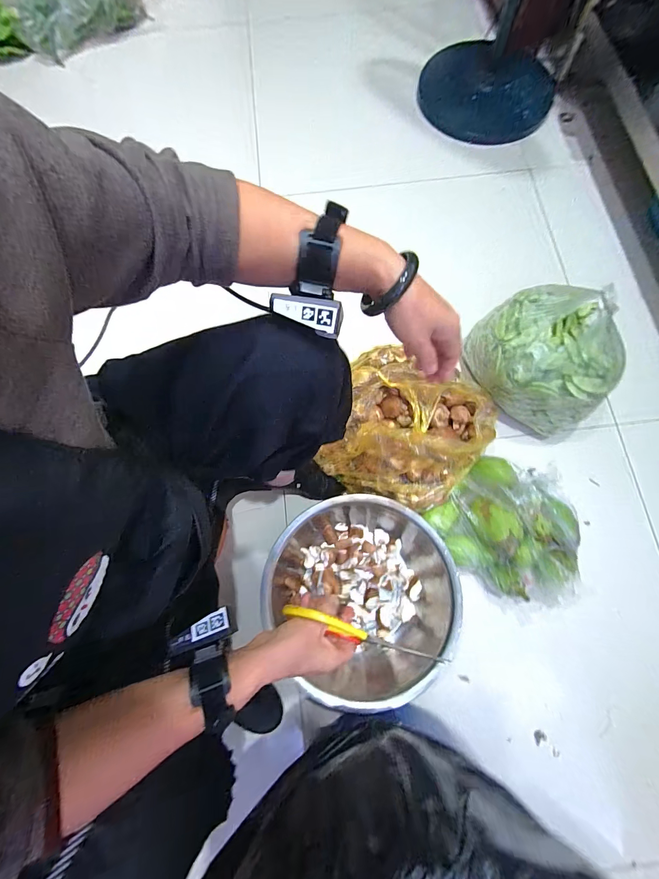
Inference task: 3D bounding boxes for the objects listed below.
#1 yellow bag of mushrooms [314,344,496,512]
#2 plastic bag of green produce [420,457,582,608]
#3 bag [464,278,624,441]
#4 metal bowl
[{"bbox_3d":[0.171,-0.031,0.726,0.343,0.154,0.328,20,77,6],"label":"yellow bag of mushrooms"},{"bbox_3d":[0.363,0.175,0.686,0.295,0.158,0.241,30,79,9],"label":"plastic bag of green produce"},{"bbox_3d":[0.433,-0.166,0.701,0.190,0.203,0.275,-40,78,-8],"label":"bag"},{"bbox_3d":[0.069,0.290,0.675,0.328,0.121,0.349,0,76,1],"label":"metal bowl"}]

